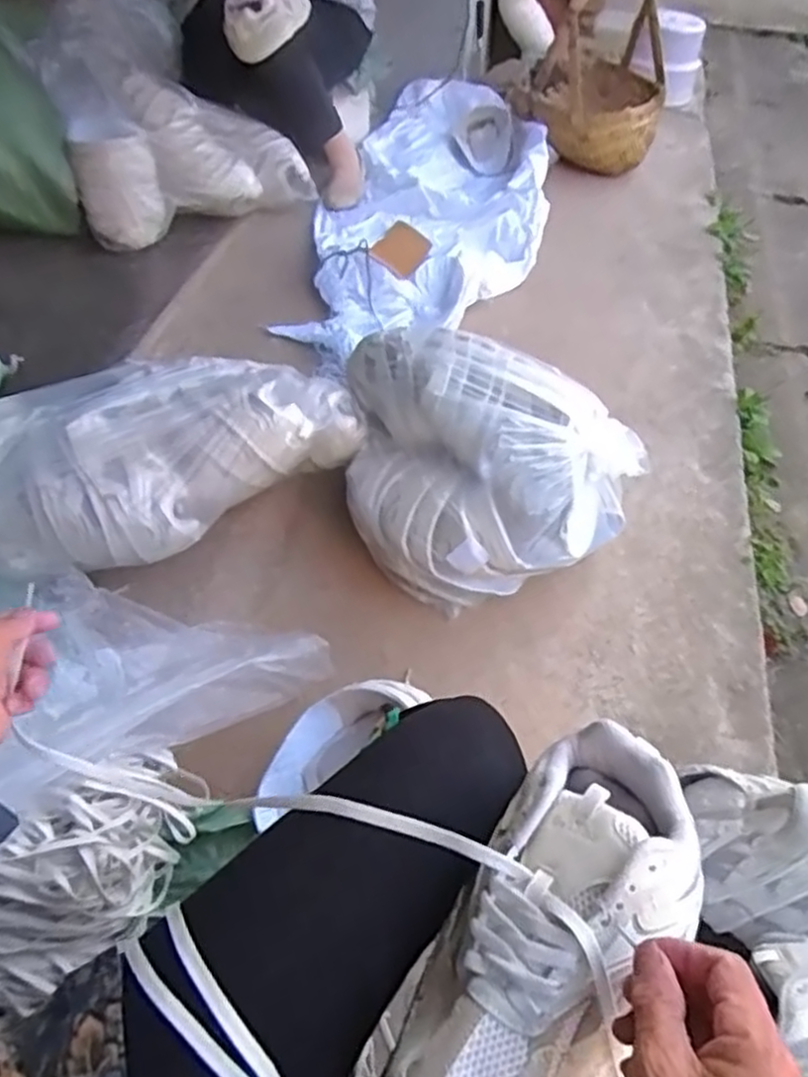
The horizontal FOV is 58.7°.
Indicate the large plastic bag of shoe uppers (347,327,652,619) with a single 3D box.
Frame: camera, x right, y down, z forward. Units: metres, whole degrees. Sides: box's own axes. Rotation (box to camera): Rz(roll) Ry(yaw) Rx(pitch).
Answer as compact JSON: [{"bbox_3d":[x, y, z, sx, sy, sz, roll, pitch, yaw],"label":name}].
[{"bbox_3d":[0.070,-0.104,0.970,0.402,0.218,0.286,35,58,26],"label":"large plastic bag of shoe uppers"}]

